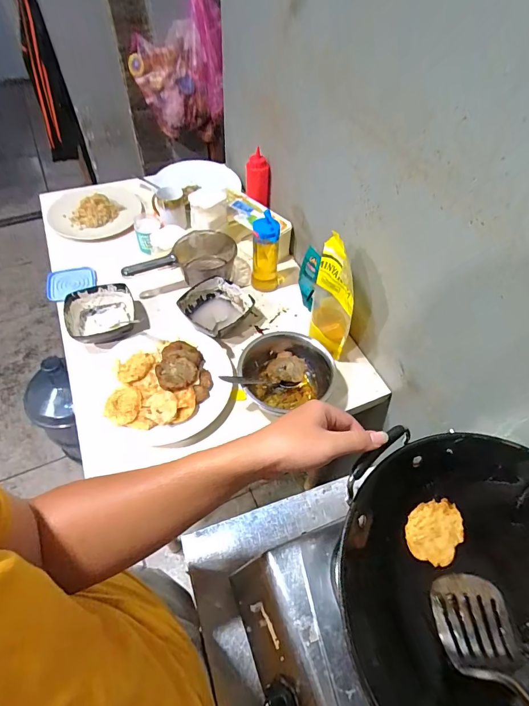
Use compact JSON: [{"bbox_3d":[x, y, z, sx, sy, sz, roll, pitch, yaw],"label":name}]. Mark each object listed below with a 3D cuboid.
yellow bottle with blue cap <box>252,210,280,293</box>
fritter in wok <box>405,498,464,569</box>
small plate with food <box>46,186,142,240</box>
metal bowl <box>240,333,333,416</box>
[{"bbox_3d":[0.003,-0.239,0.887,0.063,0.183,0.061,8,54,3],"label":"yellow bottle with blue cap"},{"bbox_3d":[0.200,0.212,0.442,0.071,0.009,0.068,2,78,-7],"label":"fritter in wok"},{"bbox_3d":[-0.484,-0.404,1.067,0.244,0.053,0.216,-8,54,-8],"label":"small plate with food"},{"bbox_3d":[0.041,0.038,0.744,0.168,0.084,0.162,1,53,-2],"label":"metal bowl"}]

